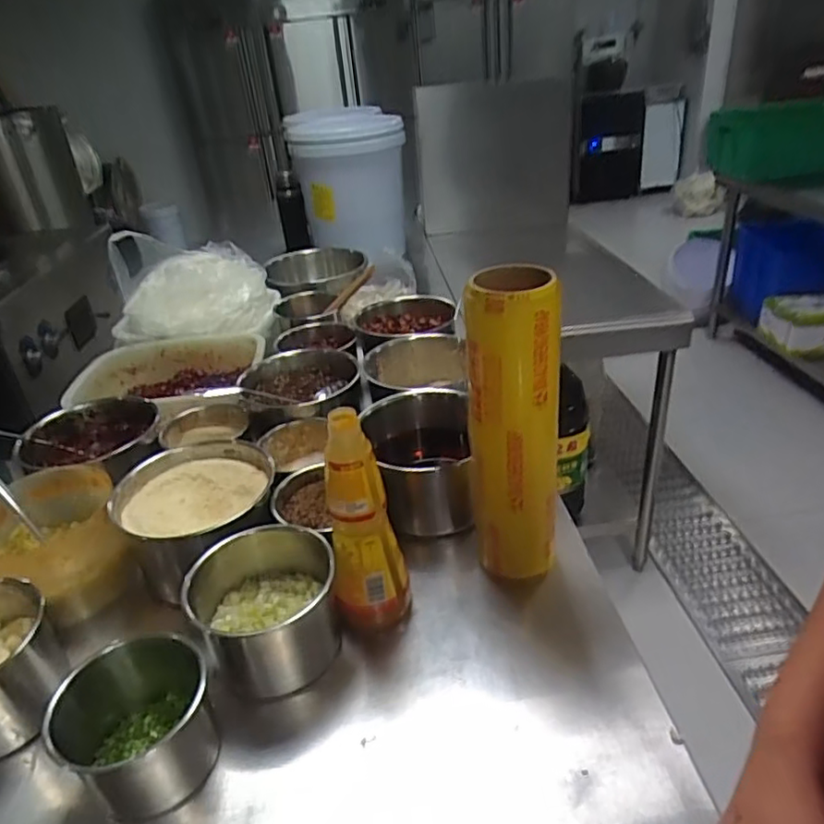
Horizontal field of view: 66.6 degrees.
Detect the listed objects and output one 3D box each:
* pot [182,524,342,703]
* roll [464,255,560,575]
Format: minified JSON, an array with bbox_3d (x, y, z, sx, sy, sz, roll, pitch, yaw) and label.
[{"bbox_3d":[-0.153,0.212,0.677,0.148,0.114,0.143,-4,31,3],"label":"pot"},{"bbox_3d":[0.111,0.023,0.704,0.097,0.356,0.100,-2,31,6],"label":"roll"}]

